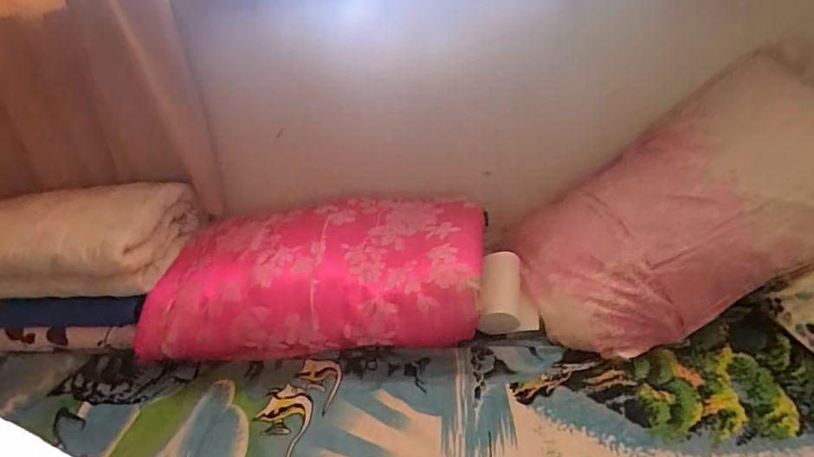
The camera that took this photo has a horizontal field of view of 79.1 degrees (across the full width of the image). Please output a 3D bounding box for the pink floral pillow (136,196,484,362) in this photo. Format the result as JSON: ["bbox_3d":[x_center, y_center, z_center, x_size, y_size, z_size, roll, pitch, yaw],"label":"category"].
[{"bbox_3d":[-0.156,0.093,0.904,0.564,0.176,0.273,-6,25,3],"label":"pink floral pillow"}]

